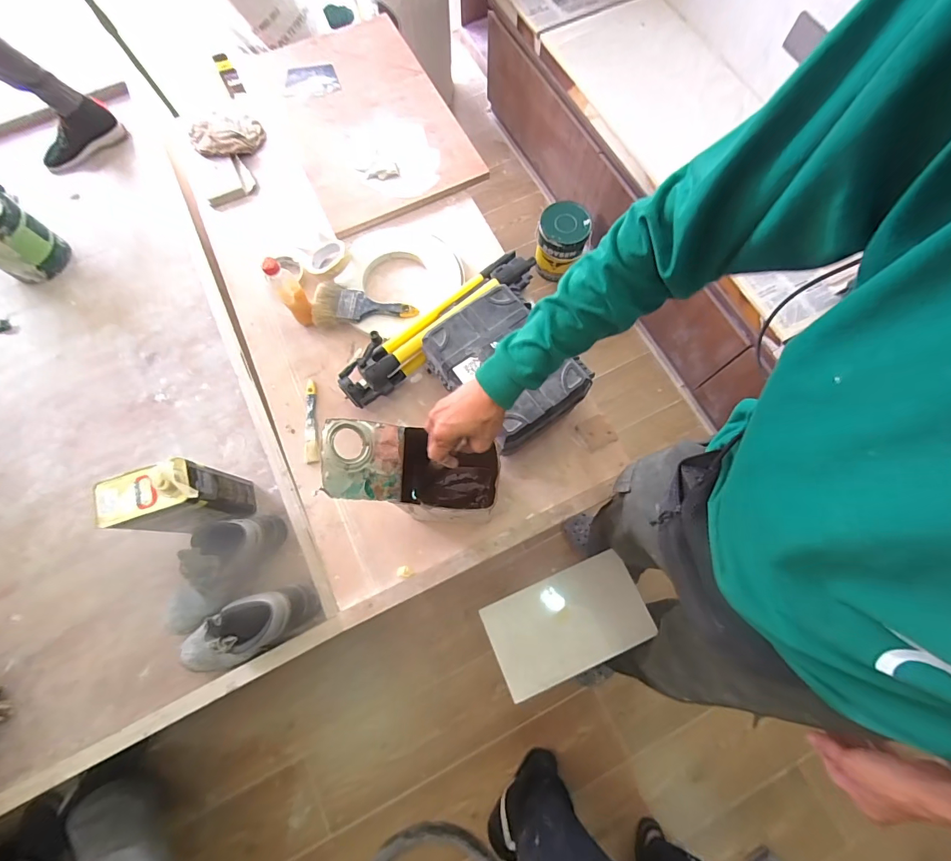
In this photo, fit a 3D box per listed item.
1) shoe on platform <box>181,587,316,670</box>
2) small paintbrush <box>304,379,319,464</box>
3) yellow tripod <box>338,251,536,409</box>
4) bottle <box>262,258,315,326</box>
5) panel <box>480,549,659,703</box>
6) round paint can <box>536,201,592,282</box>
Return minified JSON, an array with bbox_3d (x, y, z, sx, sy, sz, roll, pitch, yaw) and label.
[{"bbox_3d":[-0.470,0.405,0.840,0.284,0.137,0.109,-22,74,-5],"label":"shoe on platform"},{"bbox_3d":[-0.334,-0.020,0.851,0.026,0.010,0.178,-7,73,-1],"label":"small paintbrush"},{"bbox_3d":[-0.075,-0.219,0.847,0.465,0.118,0.141,-44,77,-11],"label":"yellow tripod"},{"bbox_3d":[-0.364,-0.269,0.833,0.049,0.177,0.044,-35,76,-8],"label":"bottle"},{"bbox_3d":[0.207,0.426,0.932,0.344,0.014,0.200,-23,74,-5],"label":"panel"},{"bbox_3d":[0.304,-0.669,1.489,0.164,0.207,0.161,0,74,1],"label":"round paint can"}]

